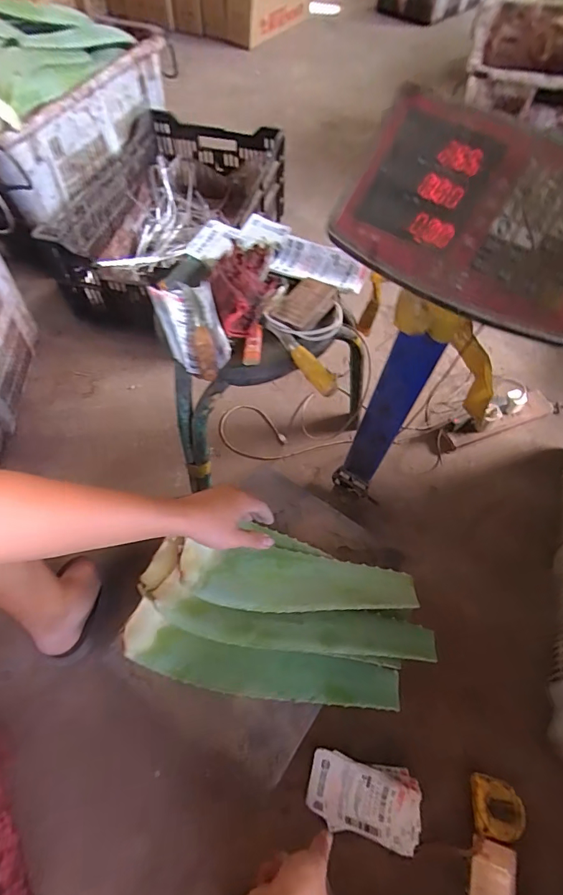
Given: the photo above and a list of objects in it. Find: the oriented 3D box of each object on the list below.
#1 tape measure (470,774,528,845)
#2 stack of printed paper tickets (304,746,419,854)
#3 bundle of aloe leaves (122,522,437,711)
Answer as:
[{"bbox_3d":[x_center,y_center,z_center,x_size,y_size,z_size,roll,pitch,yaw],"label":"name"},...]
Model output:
[{"bbox_3d":[0.307,0.514,0.617,0.074,0.034,0.070,10,60,7],"label":"tape measure"},{"bbox_3d":[0.122,0.512,0.633,0.163,0.032,0.092,13,61,9],"label":"stack of printed paper tickets"},{"bbox_3d":[0.006,0.231,0.605,0.393,0.100,0.227,13,60,9],"label":"bundle of aloe leaves"}]

